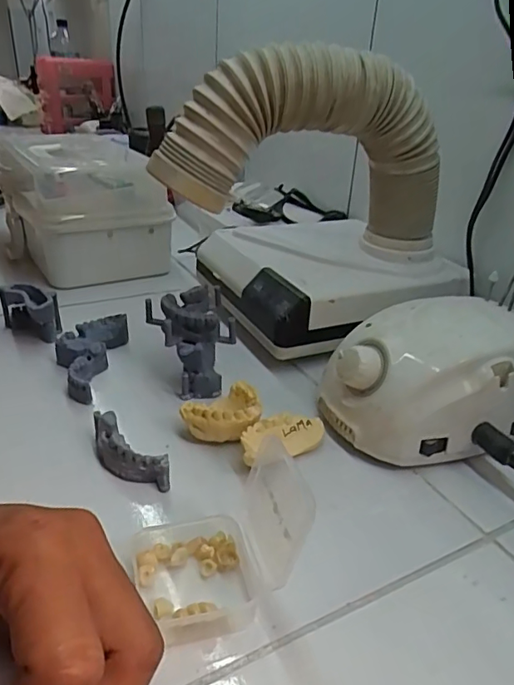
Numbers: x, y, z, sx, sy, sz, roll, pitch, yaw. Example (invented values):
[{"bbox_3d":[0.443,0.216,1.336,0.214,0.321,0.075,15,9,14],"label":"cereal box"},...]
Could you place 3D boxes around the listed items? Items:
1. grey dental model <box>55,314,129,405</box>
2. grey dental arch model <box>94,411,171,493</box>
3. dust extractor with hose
[{"bbox_3d":[-0.142,0.011,0.432,0.044,0.027,0.102,5,28,3],"label":"grey dental model"},{"bbox_3d":[-0.083,0.069,0.324,0.022,0.020,0.067,-23,37,-39],"label":"grey dental arch model"},{"bbox_3d":[0.034,-0.132,0.464,0.264,0.211,0.176,-10,31,-23],"label":"dust extractor with hose"}]

